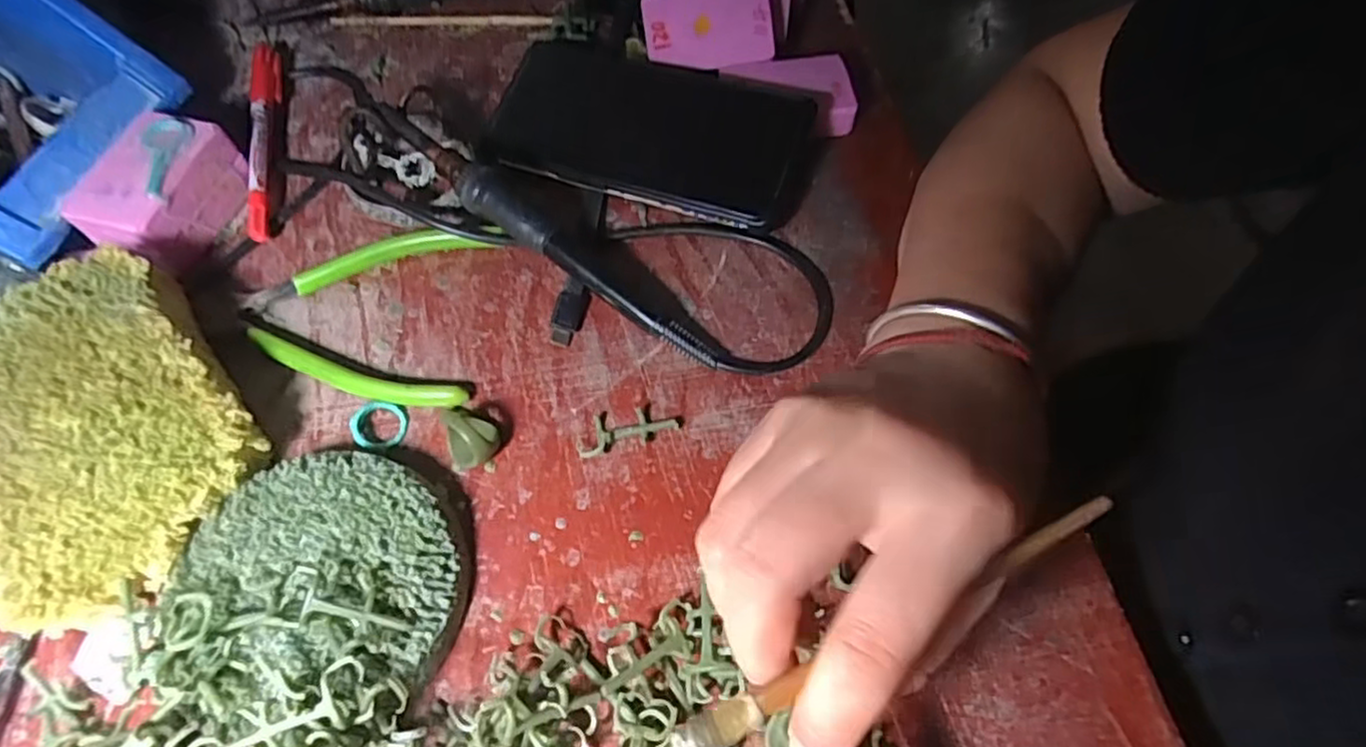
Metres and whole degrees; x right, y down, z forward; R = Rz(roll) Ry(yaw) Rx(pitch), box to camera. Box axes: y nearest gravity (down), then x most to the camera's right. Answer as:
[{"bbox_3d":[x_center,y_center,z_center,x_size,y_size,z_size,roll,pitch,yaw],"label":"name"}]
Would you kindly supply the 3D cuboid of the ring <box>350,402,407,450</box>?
[{"bbox_3d":[-0.132,0.022,0.301,0.023,0.004,0.021,0,62,0],"label":"ring"}]

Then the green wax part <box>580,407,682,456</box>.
[{"bbox_3d":[-0.024,0.023,0.299,0.044,0.007,0.017,-17,63,-9],"label":"green wax part"}]

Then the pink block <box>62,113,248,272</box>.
[{"bbox_3d":[-0.255,-0.088,0.342,0.047,0.039,0.072,15,63,8],"label":"pink block"}]

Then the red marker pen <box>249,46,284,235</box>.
[{"bbox_3d":[-0.224,-0.127,0.375,0.015,0.017,0.139,-13,63,-7],"label":"red marker pen"}]

